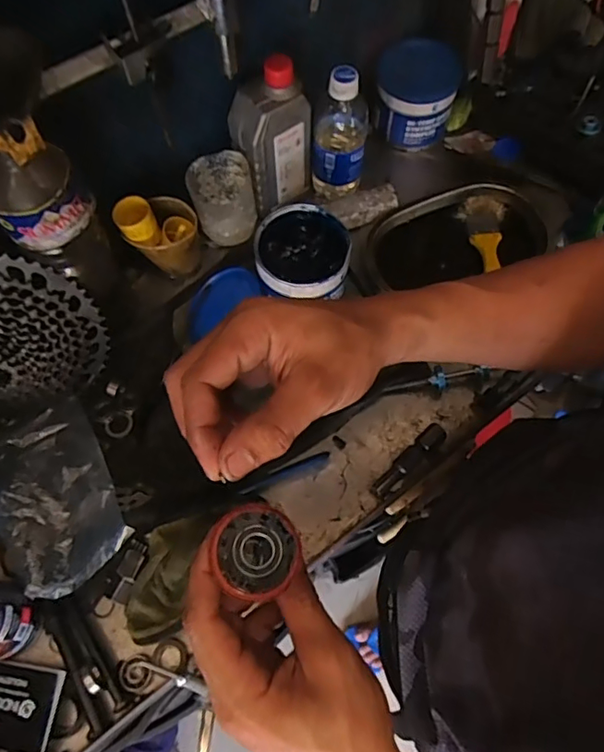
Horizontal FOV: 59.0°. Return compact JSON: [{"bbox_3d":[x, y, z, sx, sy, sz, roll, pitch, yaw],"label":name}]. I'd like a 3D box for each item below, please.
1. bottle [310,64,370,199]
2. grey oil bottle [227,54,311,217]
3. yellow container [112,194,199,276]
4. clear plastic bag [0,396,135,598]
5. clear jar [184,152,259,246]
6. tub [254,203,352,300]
[{"bbox_3d":[0.043,-0.278,0.624,0.063,0.158,0.053,3,67,4],"label":"bottle"},{"bbox_3d":[-0.035,-0.270,0.608,0.082,0.161,0.045,-33,69,-11],"label":"grey oil bottle"},{"bbox_3d":[-0.155,-0.155,0.599,0.077,0.106,0.059,-20,67,-6],"label":"yellow container"},{"bbox_3d":[-0.249,0.112,0.532,0.112,0.032,0.192,-35,69,-12],"label":"clear plastic bag"},{"bbox_3d":[-0.090,-0.201,0.627,0.070,0.093,0.062,-9,66,-1],"label":"clear jar"},{"bbox_3d":[0.002,-0.124,0.590,0.098,0.079,0.105,-1,67,2],"label":"tub"}]

